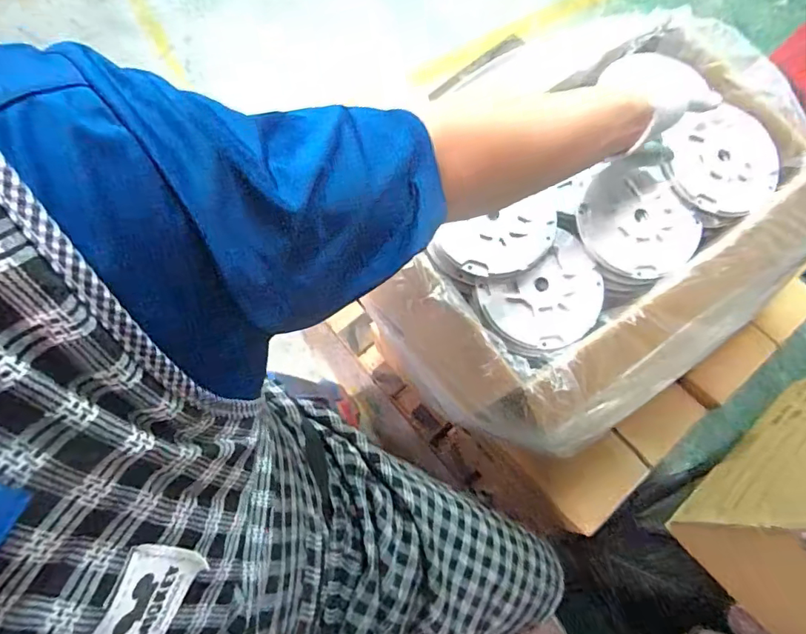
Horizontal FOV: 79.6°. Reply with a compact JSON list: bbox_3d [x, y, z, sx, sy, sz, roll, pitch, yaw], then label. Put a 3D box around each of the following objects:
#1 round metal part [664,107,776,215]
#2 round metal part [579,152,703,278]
[{"bbox_3d":[0.365,-0.176,0.548,0.124,0.016,0.124,0,82,-3],"label":"round metal part"},{"bbox_3d":[0.258,-0.105,0.538,0.114,0.016,0.130,-37,87,-2],"label":"round metal part"}]

